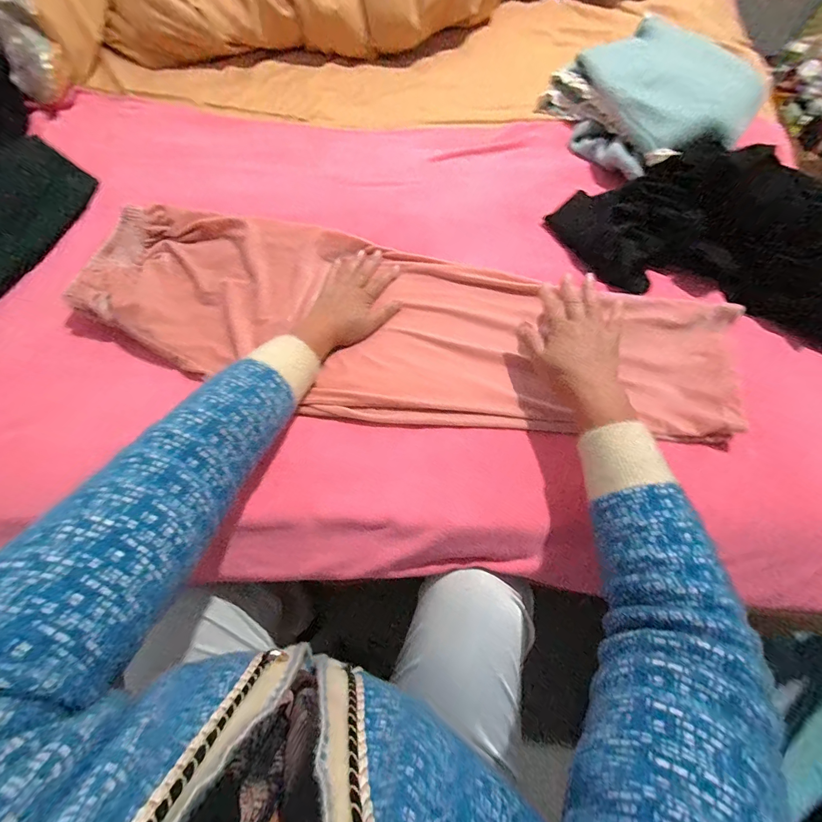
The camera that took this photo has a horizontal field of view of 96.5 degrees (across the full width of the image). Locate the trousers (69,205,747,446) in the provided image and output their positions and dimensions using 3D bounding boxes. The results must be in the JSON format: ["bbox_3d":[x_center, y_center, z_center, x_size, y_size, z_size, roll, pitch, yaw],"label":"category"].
[{"bbox_3d":[-0.011,-0.114,0.500,0.848,0.050,0.268,14,69,4],"label":"trousers"}]

